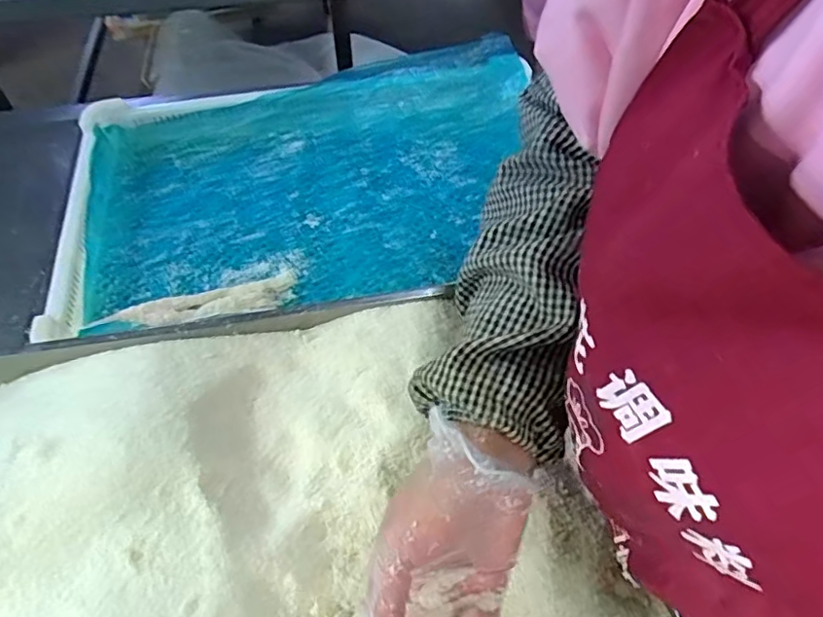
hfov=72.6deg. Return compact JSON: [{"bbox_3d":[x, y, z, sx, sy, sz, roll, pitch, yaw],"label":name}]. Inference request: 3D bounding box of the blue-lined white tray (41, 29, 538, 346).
[{"bbox_3d":[-0.107,-0.156,0.683,0.602,0.053,0.390,-13,56,-10],"label":"blue-lined white tray"}]

